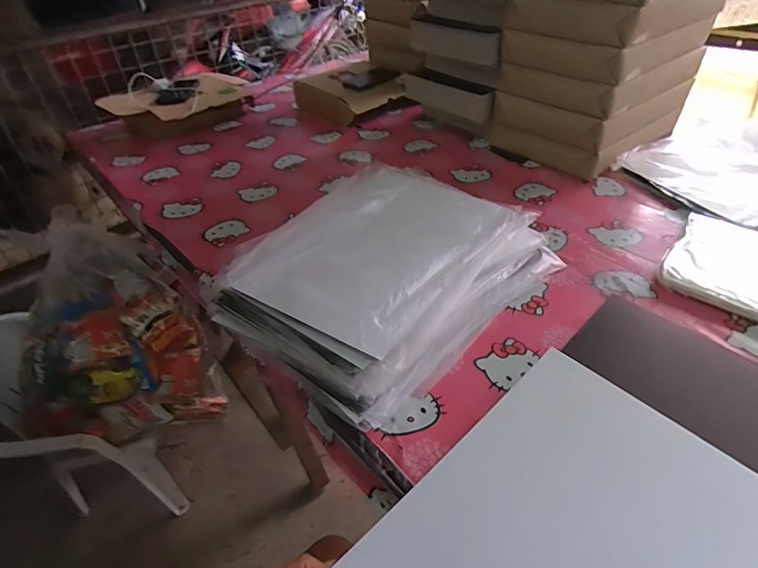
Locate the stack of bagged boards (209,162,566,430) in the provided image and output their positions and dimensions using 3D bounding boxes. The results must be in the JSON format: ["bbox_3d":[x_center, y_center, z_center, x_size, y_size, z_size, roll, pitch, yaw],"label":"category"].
[{"bbox_3d":[0.019,-0.028,0.660,0.336,0.095,0.414,27,49,30],"label":"stack of bagged boards"}]

